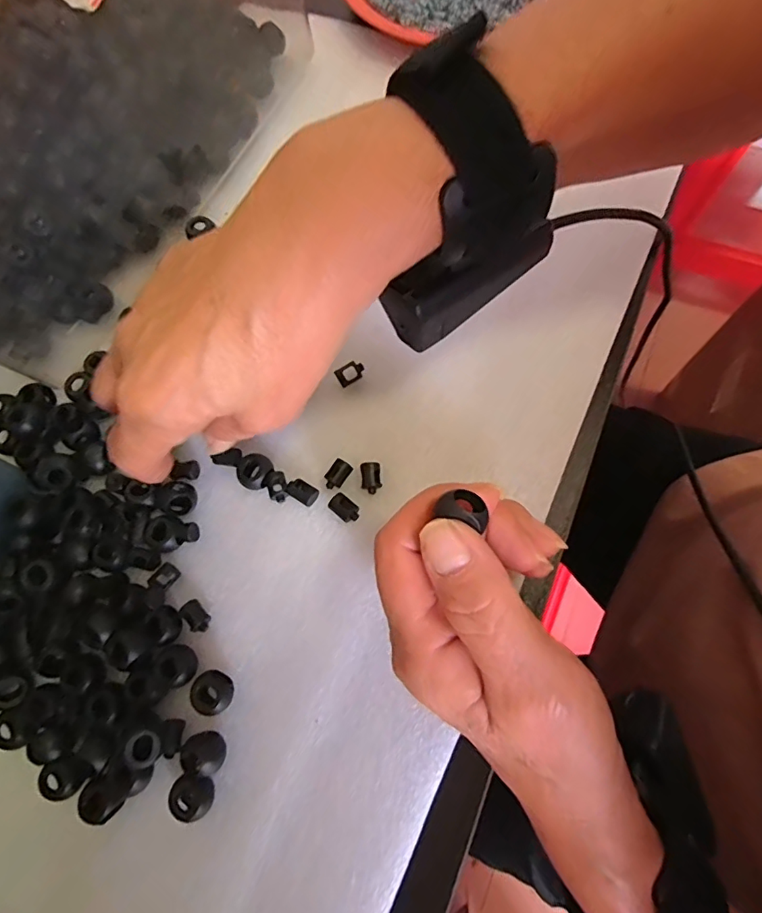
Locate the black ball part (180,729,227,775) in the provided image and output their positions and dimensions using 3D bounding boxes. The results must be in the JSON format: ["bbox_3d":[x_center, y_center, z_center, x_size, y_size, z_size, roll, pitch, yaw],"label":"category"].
[{"bbox_3d":[-0.073,0.123,0.211,0.017,0.012,0.015,33,79,17],"label":"black ball part"}]

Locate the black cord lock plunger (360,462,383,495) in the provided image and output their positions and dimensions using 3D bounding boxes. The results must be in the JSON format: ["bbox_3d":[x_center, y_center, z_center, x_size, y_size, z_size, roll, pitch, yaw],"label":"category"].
[{"bbox_3d":[-0.005,0.010,0.242,0.009,0.005,0.014,-7,71,6],"label":"black cord lock plunger"}]

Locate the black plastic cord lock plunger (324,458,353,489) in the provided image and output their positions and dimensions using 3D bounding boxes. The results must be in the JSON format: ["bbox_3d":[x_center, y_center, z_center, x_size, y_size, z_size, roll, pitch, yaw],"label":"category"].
[{"bbox_3d":[-0.021,0.009,0.245,0.009,0.005,0.015,32,79,16],"label":"black plastic cord lock plunger"}]

